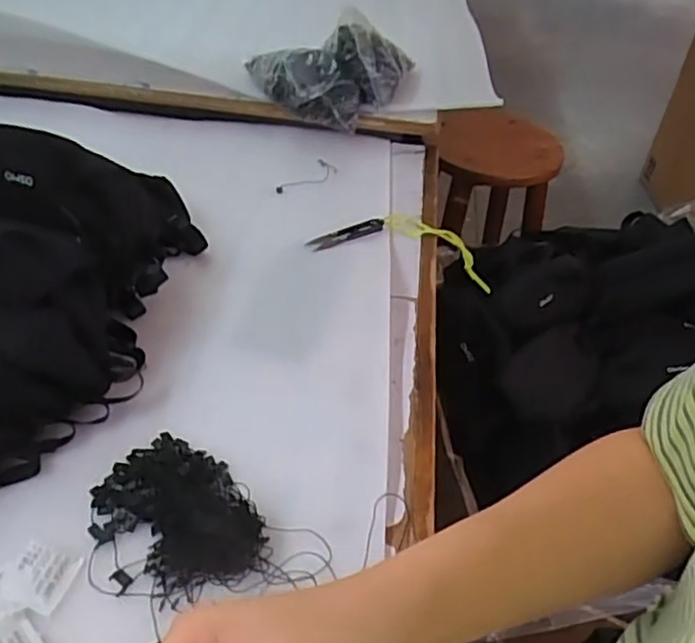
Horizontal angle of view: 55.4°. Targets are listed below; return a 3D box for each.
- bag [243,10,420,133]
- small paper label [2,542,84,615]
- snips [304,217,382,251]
[{"bbox_3d":[-0.018,-0.332,0.875,0.222,0.099,0.132,-1,42,-7],"label":"bag"},{"bbox_3d":[-0.194,0.160,0.417,0.038,0.004,0.039,13,42,8],"label":"small paper label"},{"bbox_3d":[0.001,-0.095,0.719,0.102,0.009,0.023,-26,50,-31],"label":"snips"}]

